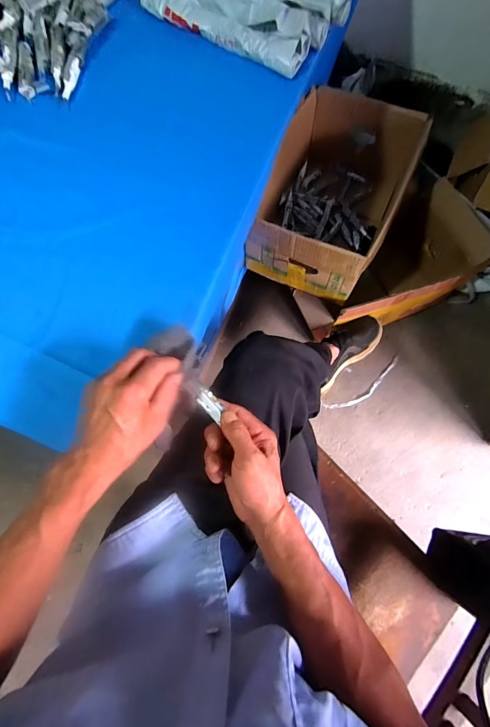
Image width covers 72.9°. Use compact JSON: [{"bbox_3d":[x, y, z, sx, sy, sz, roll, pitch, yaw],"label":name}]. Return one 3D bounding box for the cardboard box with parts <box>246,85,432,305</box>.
[{"bbox_3d":[0.225,-0.430,0.840,0.279,0.223,0.481,24,79,6],"label":"cardboard box with parts"}]

